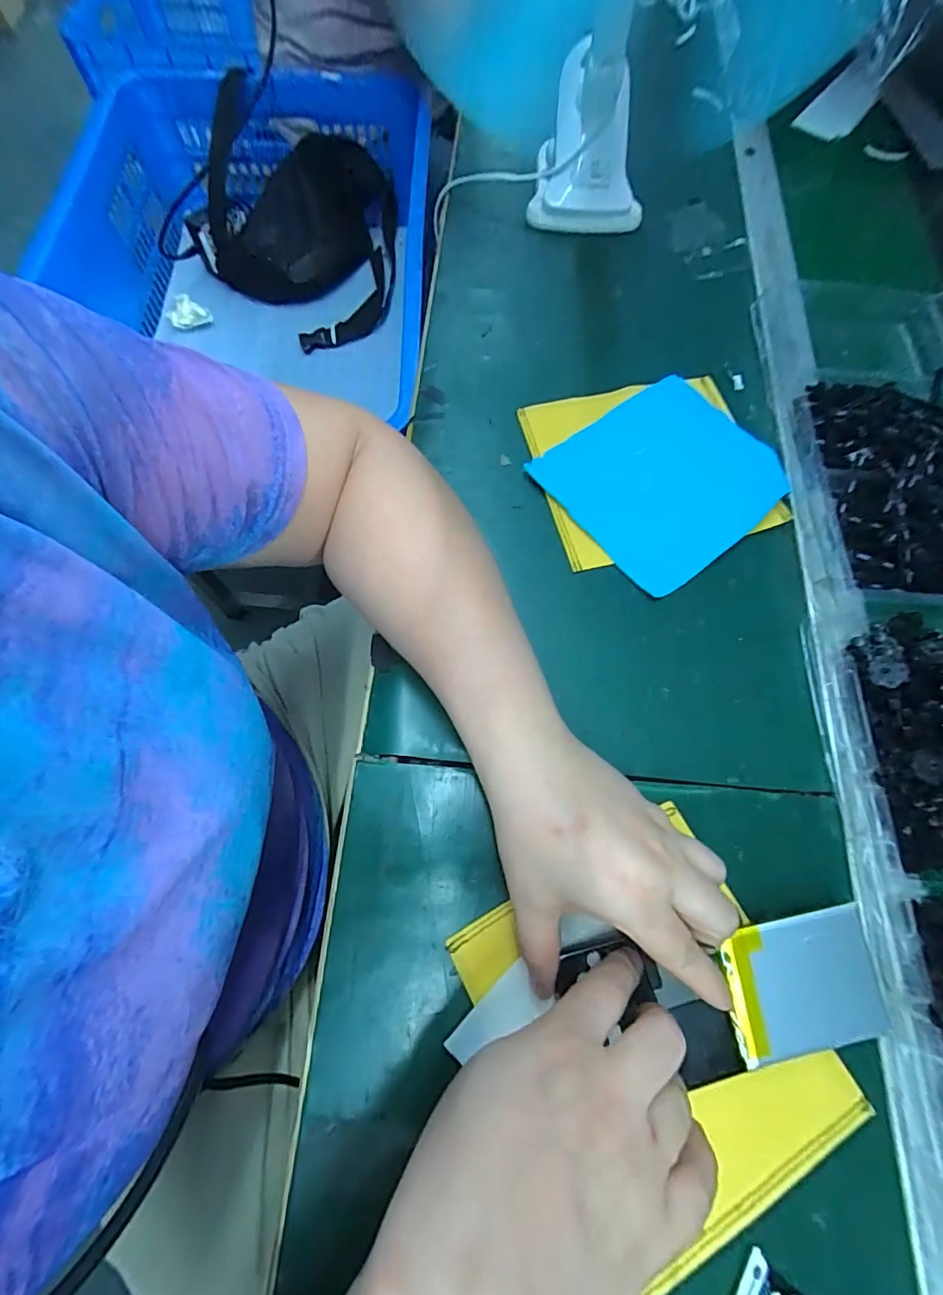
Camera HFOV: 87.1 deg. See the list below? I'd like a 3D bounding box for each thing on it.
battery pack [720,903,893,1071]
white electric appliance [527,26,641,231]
[{"bbox_3d":[0.168,0.170,0.250,0.081,0.004,0.061,-7,80,-9],"label":"battery pack"},{"bbox_3d":[0.113,-0.473,0.461,0.108,0.101,0.094,4,70,3],"label":"white electric appliance"}]

